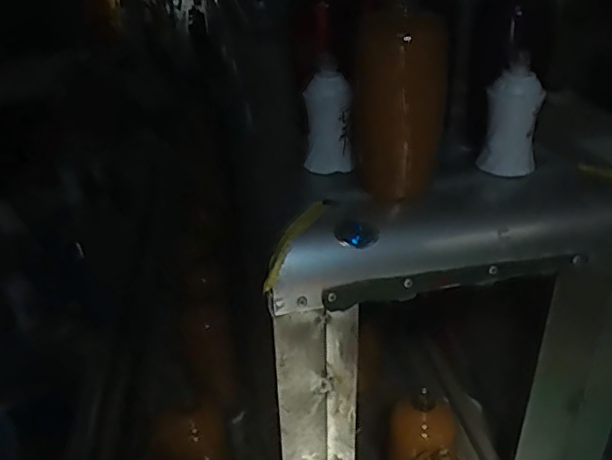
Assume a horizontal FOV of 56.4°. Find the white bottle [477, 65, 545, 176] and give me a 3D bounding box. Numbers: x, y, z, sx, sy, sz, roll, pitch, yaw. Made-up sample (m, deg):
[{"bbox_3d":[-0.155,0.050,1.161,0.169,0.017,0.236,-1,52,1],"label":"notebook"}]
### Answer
[{"bbox_3d":[0.214,-0.110,0.592,0.048,0.102,0.039,-13,31,-19],"label":"white bottle"}]

